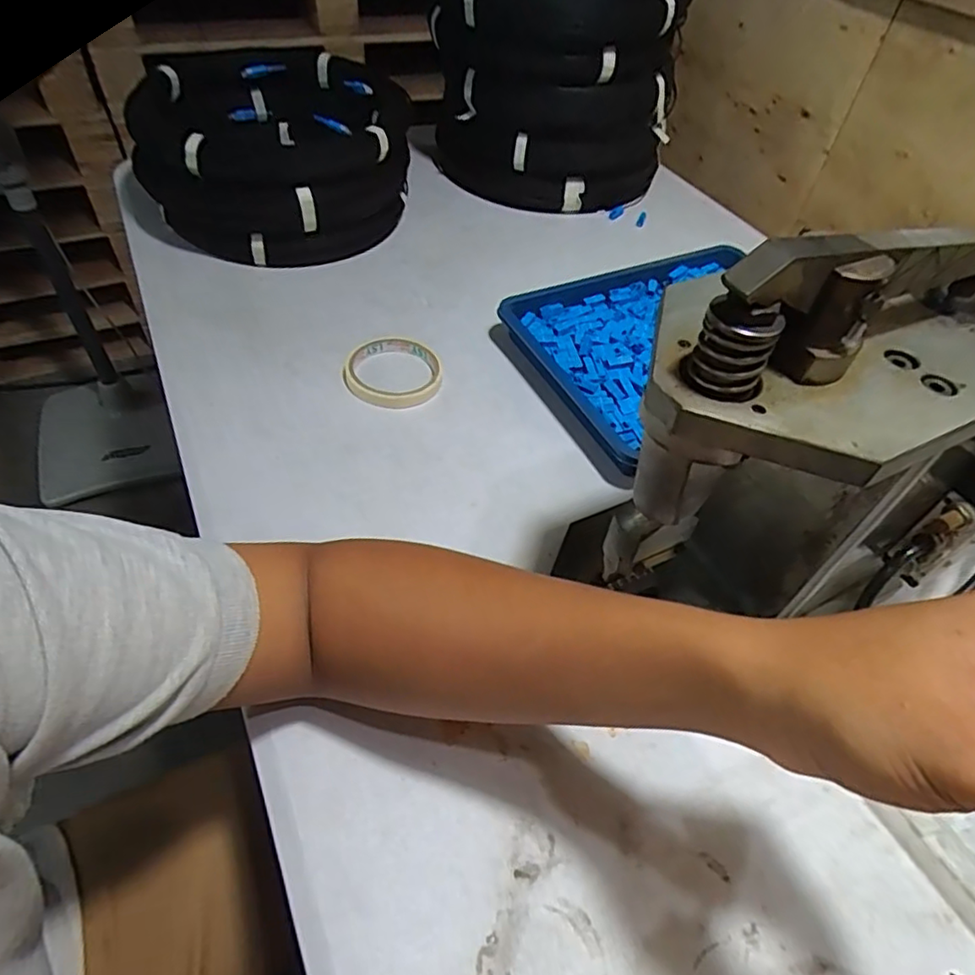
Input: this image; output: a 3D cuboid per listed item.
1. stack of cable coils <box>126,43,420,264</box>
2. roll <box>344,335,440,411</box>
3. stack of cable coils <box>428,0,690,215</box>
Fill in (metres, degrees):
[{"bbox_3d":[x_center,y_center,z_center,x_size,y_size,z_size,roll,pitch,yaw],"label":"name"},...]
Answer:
[{"bbox_3d":[-0.242,-0.393,0.702,0.290,0.141,0.283,-2,50,-7],"label":"stack of cable coils"},{"bbox_3d":[-0.090,-0.112,0.576,0.089,0.018,0.088,3,49,-3],"label":"roll"},{"bbox_3d":[0.099,-0.541,0.748,0.271,0.311,0.302,12,50,5],"label":"stack of cable coils"}]

